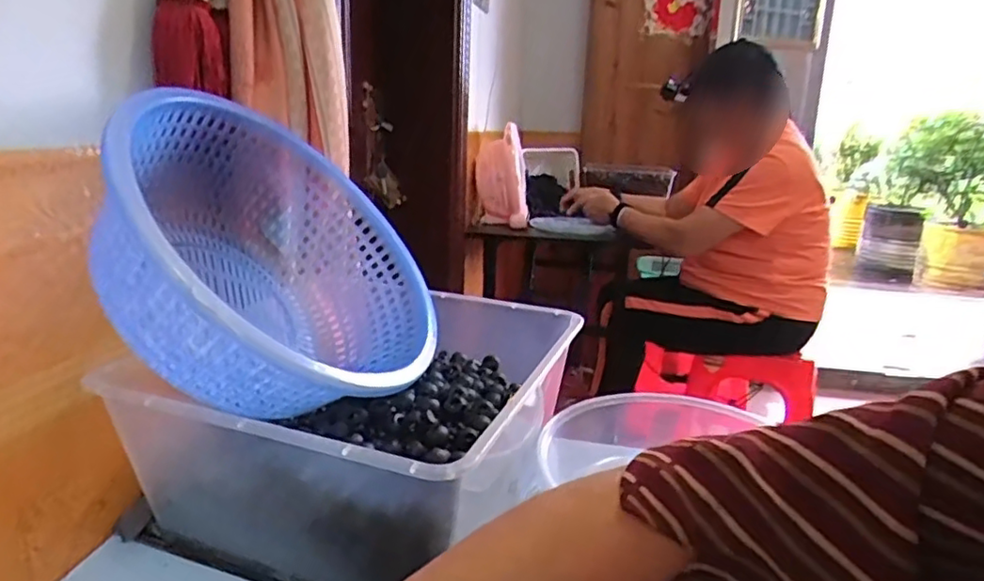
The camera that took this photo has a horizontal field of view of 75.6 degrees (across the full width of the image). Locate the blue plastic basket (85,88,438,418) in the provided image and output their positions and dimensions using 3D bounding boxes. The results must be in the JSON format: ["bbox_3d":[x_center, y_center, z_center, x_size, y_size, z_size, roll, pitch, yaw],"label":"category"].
[{"bbox_3d":[-0.176,-0.010,0.503,0.271,0.125,0.286,42,22,-19],"label":"blue plastic basket"}]

